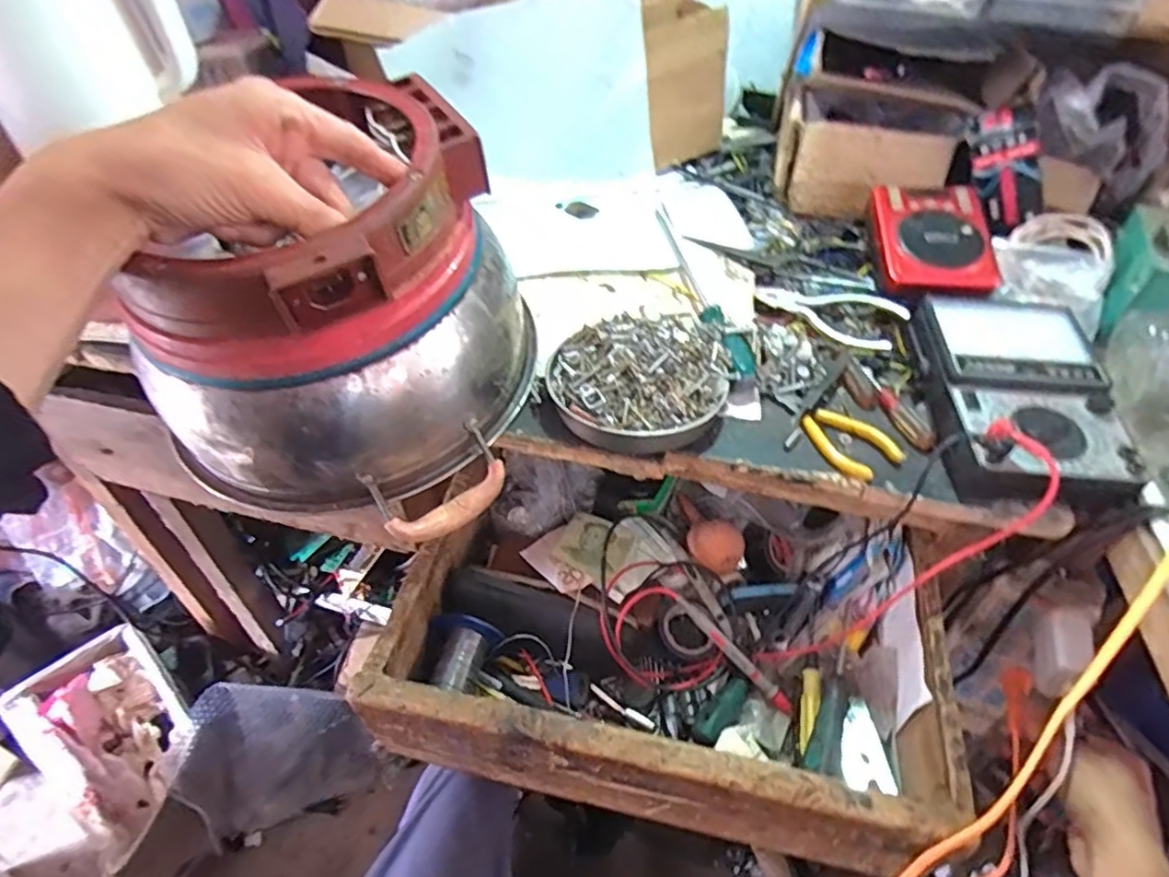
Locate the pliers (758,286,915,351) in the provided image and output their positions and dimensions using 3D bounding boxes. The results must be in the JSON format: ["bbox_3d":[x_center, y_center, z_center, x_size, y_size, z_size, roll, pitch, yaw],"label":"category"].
[{"bbox_3d":[0.212,-0.114,0.562,0.128,0.023,0.049,34,80,36],"label":"pliers"}]

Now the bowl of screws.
[{"bbox_3d":[0.040,-0.045,0.498,0.132,0.032,0.128,1,47,-1],"label":"bowl of screws"}]

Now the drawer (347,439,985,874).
[{"bbox_3d":[0.064,0.140,0.528,0.385,0.110,0.280,10,47,7],"label":"drawer"}]

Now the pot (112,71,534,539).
[{"bbox_3d":[-0.148,-0.087,0.439,0.198,0.216,0.203,4,47,1],"label":"pot"}]

